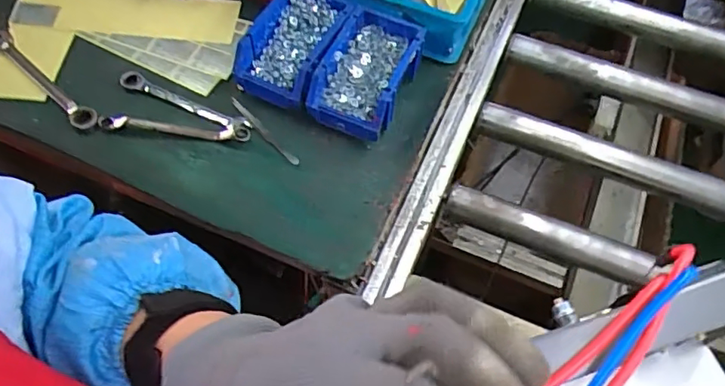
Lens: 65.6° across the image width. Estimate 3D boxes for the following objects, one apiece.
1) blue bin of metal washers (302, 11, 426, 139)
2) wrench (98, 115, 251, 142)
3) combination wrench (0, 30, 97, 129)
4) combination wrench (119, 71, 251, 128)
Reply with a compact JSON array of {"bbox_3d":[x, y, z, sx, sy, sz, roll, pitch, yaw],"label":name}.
[{"bbox_3d":[0.005,-0.152,0.720,0.106,0.061,0.154,20,61,10],"label":"blue bin of metal washers"},{"bbox_3d":[-0.236,-0.083,0.711,0.188,0.022,0.022,3,60,0],"label":"wrench"},{"bbox_3d":[-0.426,-0.153,0.740,0.233,0.013,0.031,38,65,18],"label":"combination wrench"},{"bbox_3d":[-0.232,-0.120,0.733,0.190,0.016,0.023,20,61,10],"label":"combination wrench"}]

